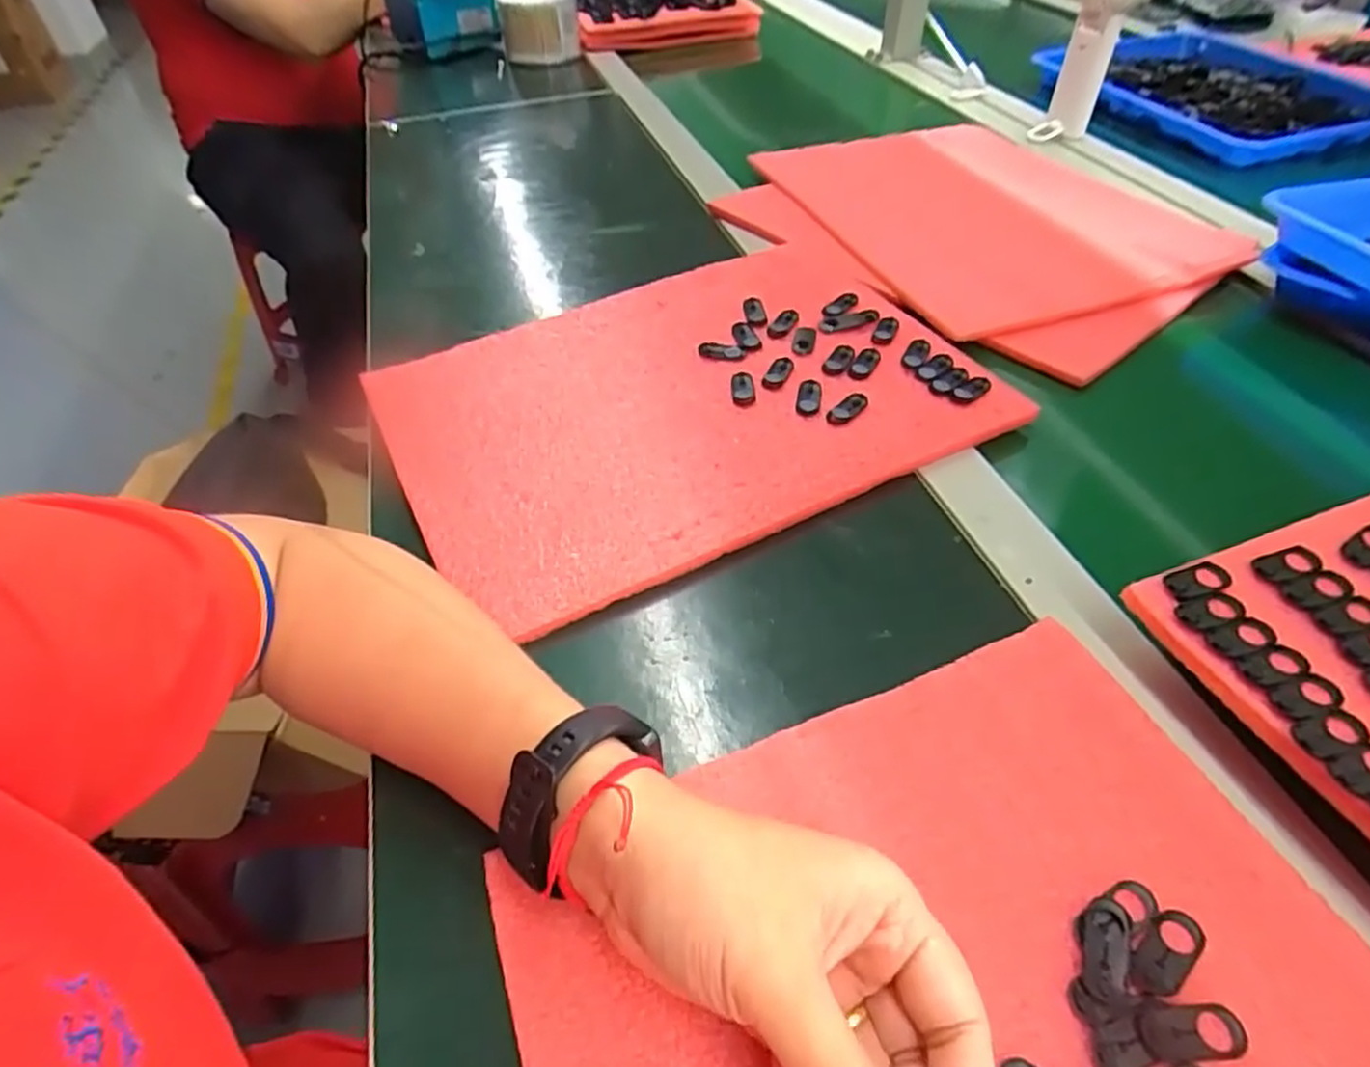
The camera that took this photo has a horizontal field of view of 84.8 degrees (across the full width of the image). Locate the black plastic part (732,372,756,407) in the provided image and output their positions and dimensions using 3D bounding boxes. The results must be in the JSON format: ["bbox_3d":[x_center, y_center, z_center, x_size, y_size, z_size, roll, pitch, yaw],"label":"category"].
[{"bbox_3d":[0.036,-0.090,0.465,0.015,0.004,0.031,0,46,2],"label":"black plastic part"}]

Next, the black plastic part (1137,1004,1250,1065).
[{"bbox_3d":[0.155,0.151,0.228,0.031,0.004,0.014,-3,46,0],"label":"black plastic part"}]

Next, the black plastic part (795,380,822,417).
[{"bbox_3d":[0.075,-0.084,0.454,0.015,0.004,0.031,7,47,9],"label":"black plastic part"}]

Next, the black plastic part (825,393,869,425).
[{"bbox_3d":[0.097,-0.074,0.444,0.016,0.004,0.031,34,56,30],"label":"black plastic part"}]

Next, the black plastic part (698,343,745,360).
[{"bbox_3d":[0.024,-0.120,0.495,0.030,0.004,0.014,6,47,8],"label":"black plastic part"}]

